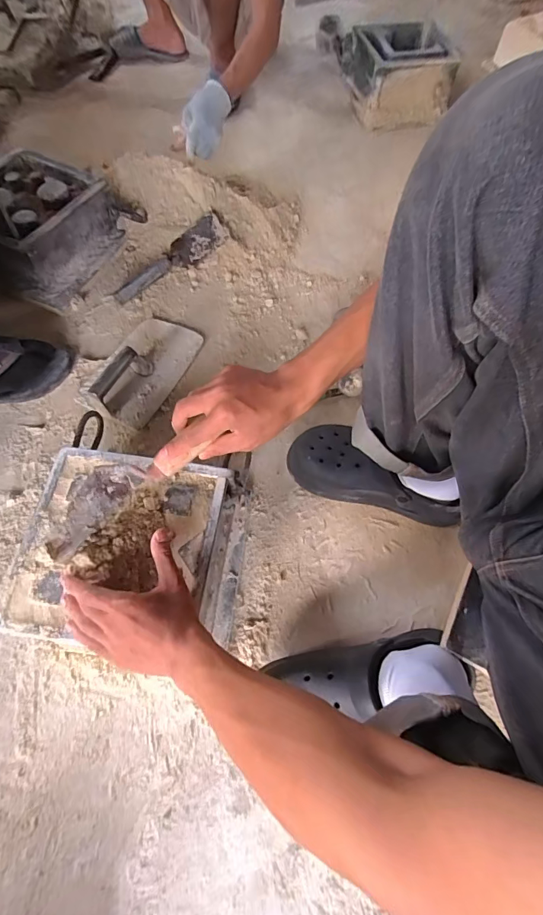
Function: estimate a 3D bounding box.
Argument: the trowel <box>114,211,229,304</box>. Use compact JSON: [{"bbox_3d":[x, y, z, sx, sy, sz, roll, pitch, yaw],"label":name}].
[{"bbox_3d":[-0.205,-0.402,0.830,0.273,0.043,0.068,-40,72,-16],"label":"trowel"}]

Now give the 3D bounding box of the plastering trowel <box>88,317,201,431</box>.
[{"bbox_3d":[-0.230,-0.176,0.711,0.133,0.080,0.219,24,69,11],"label":"plastering trowel"}]

